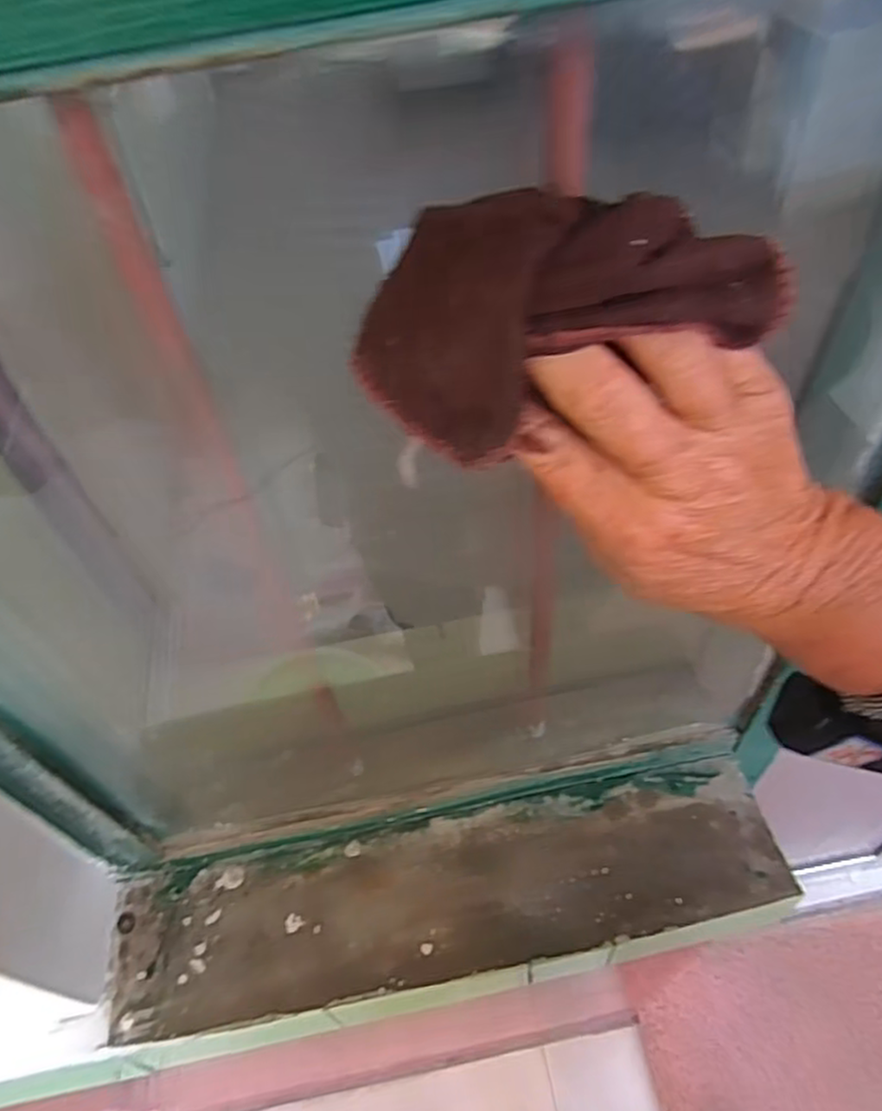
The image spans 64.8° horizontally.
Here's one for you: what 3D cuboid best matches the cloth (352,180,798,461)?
[{"bbox_3d":[0.038,-0.072,0.218,0.125,0.066,0.039,-6,51,1],"label":"cloth"}]

